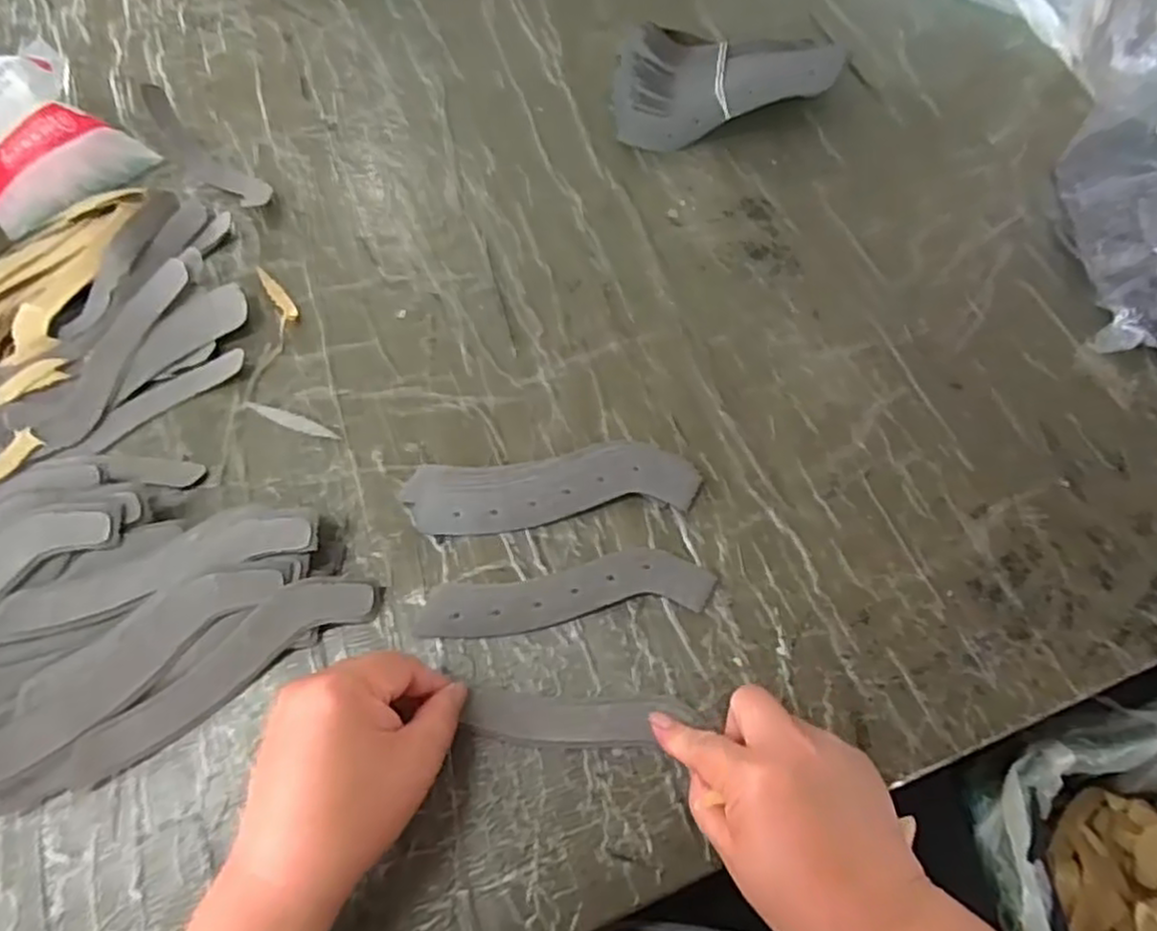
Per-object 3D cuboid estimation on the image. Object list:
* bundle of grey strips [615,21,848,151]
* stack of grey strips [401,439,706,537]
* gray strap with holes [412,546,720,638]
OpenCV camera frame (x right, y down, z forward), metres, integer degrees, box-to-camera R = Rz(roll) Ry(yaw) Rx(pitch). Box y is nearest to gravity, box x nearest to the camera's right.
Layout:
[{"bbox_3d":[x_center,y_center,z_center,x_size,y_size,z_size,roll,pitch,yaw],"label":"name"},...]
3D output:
[{"bbox_3d":[0.111,-0.309,0.561,0.172,0.054,0.097,-11,65,-6],"label":"bundle of grey strips"},{"bbox_3d":[-0.016,0.012,0.435,0.175,0.017,0.046,-7,65,-4],"label":"stack of grey strips"},{"bbox_3d":[-0.007,0.073,0.411,0.168,0.009,0.038,-6,65,-3],"label":"gray strap with holes"}]

